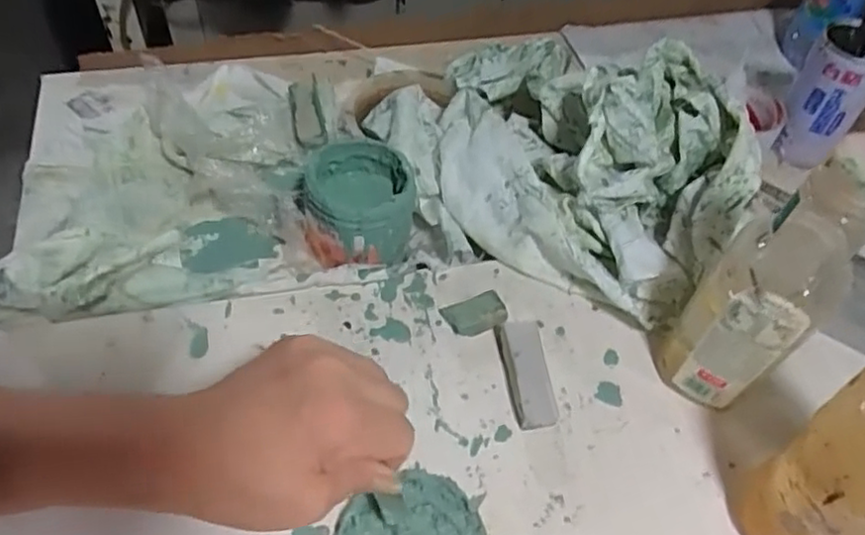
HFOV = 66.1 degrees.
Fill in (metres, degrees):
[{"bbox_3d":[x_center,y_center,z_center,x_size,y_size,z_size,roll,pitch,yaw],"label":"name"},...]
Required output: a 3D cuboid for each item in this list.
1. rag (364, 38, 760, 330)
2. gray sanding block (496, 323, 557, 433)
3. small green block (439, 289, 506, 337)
[{"bbox_3d":[0.090,-0.098,0.521,0.303,0.106,0.221,36,58,20],"label":"rag"},{"bbox_3d":[0.063,0.069,0.444,0.027,0.023,0.073,-7,54,-11],"label":"gray sanding block"},{"bbox_3d":[0.030,0.034,0.475,0.042,0.013,0.026,-15,56,-16],"label":"small green block"}]

